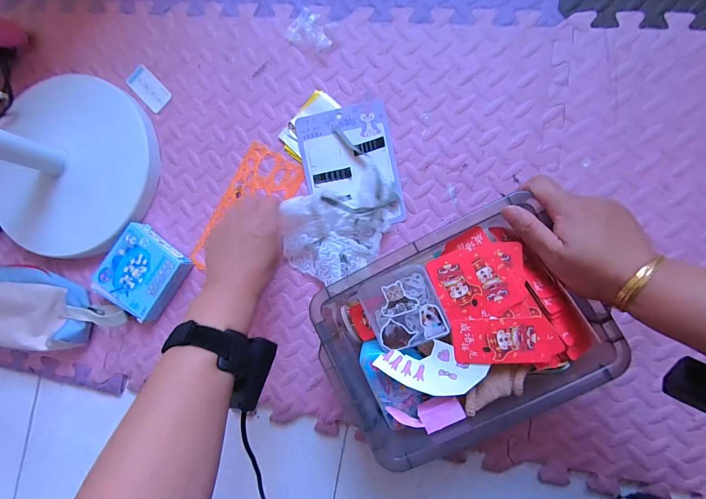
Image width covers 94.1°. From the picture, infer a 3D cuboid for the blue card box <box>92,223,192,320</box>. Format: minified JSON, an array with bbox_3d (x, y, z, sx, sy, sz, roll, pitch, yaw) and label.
[{"bbox_3d":[-0.307,0.035,0.482,0.104,0.034,0.111,35,92,8],"label":"blue card box"}]

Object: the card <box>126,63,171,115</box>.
[{"bbox_3d":[-0.322,-0.254,0.517,0.082,0.004,0.041,45,93,8],"label":"card"}]

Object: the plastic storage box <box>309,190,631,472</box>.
[{"bbox_3d":[0.097,0.083,0.337,0.247,0.080,0.189,-28,84,6],"label":"plastic storage box"}]

